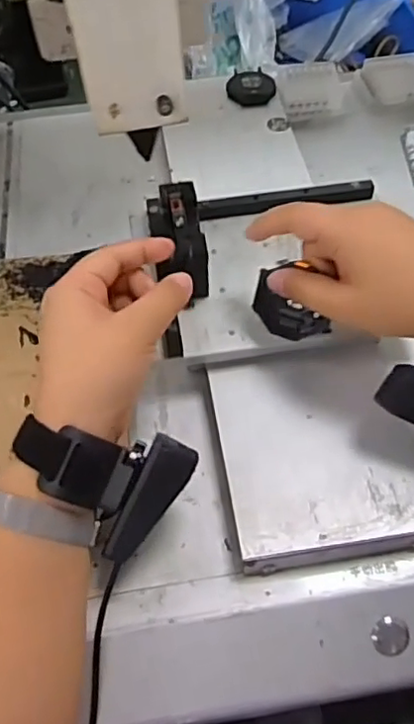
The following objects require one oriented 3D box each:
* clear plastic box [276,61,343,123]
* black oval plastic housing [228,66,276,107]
[{"bbox_3d":[0.104,-0.276,0.623,0.061,0.017,0.074,-4,56,-2],"label":"clear plastic box"},{"bbox_3d":[0.044,-0.274,0.611,0.047,0.014,0.040,-1,56,0],"label":"black oval plastic housing"}]

